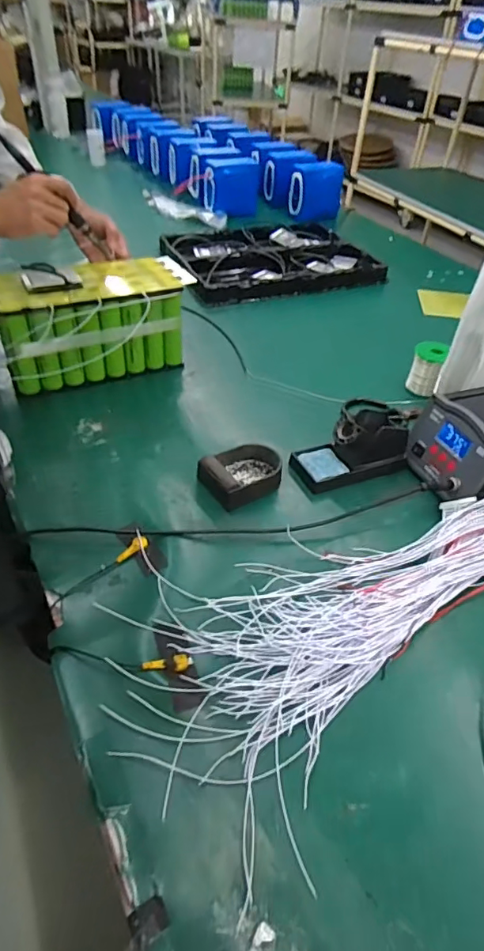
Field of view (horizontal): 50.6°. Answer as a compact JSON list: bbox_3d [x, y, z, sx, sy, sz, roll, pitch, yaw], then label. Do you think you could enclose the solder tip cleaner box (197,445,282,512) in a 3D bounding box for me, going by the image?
[{"bbox_3d":[0.002,0.000,0.681,0.106,0.049,0.083,-23,49,-27],"label":"solder tip cleaner box"}]

